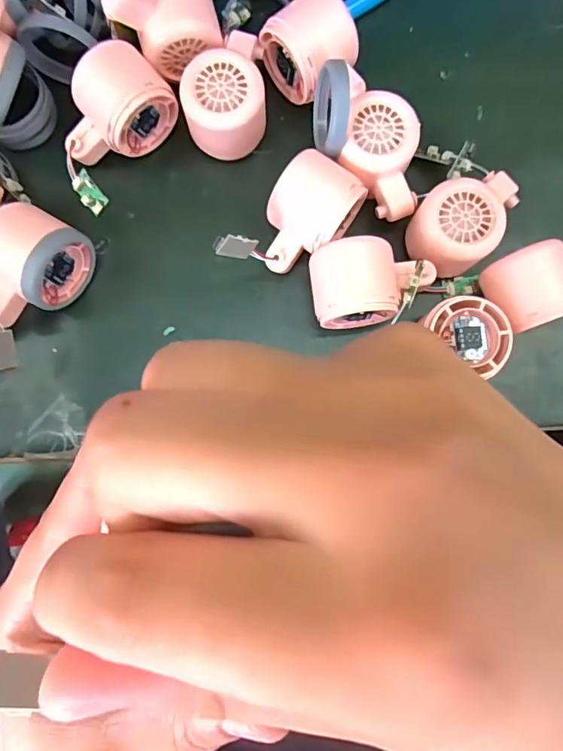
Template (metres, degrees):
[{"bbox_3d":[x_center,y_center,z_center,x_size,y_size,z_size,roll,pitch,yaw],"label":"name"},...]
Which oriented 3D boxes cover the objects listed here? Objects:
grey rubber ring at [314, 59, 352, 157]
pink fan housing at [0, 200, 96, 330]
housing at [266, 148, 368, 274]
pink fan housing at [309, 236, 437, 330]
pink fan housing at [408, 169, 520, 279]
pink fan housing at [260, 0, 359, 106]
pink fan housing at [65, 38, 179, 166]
[{"bbox_3d":[0.033,-0.181,0.331,0.021,0.054,0.060,4,89,0],"label":"grey rubber ring"},{"bbox_3d":[-0.174,-0.072,0.337,0.057,0.063,0.081,31,85,2],"label":"pink fan housing"},{"bbox_3d":[0.016,-0.107,0.345,0.055,0.057,0.073,32,85,1],"label":"housing"},{"bbox_3d":[0.062,-0.066,0.346,0.081,0.053,0.057,-6,85,-1],"label":"pink fan housing"},{"bbox_3d":[0.128,-0.108,0.358,0.085,0.061,0.057,-42,87,-4],"label":"pink fan housing"},{"bbox_3d":[0.024,-0.233,0.356,0.053,0.060,0.063,-40,87,-4],"label":"pink fan housing"},{"bbox_3d":[-0.121,-0.190,0.348,0.083,0.059,0.053,-35,87,-4],"label":"pink fan housing"}]

